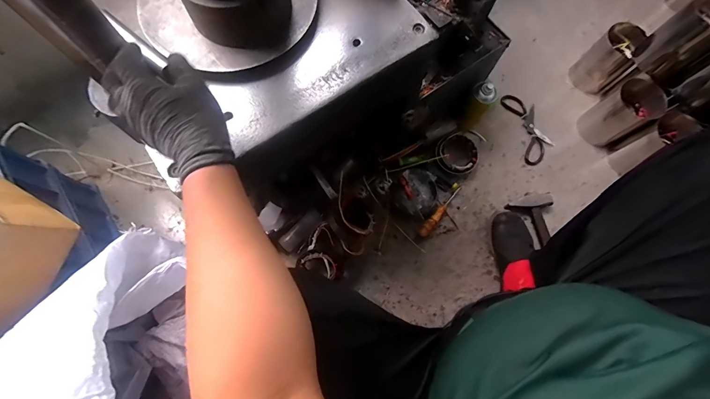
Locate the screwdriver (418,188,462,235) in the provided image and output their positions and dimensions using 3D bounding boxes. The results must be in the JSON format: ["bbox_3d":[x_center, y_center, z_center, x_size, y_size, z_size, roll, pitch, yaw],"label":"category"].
[{"bbox_3d":[0.232,0.028,0.872,0.027,0.035,0.177,38,75,9],"label":"screwdriver"}]

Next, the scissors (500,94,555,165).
[{"bbox_3d":[0.520,-0.215,0.963,0.100,0.007,0.229,-12,74,-6],"label":"scissors"}]

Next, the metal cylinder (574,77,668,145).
[{"bbox_3d":[0.738,-0.237,0.903,0.111,0.148,0.122,-32,77,-11],"label":"metal cylinder"}]

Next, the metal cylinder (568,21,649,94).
[{"bbox_3d":[0.757,-0.417,0.970,0.123,0.158,0.122,-43,79,-13],"label":"metal cylinder"}]

